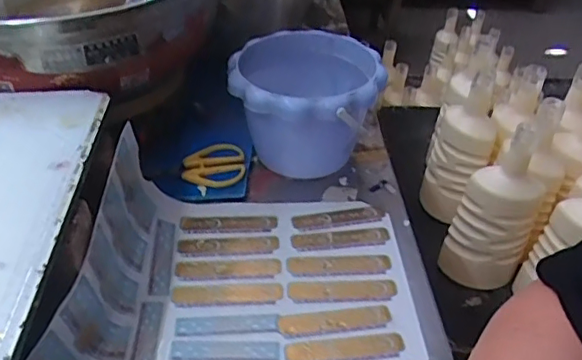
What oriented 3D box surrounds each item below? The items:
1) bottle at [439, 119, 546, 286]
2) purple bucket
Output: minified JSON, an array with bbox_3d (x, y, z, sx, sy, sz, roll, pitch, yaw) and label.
[{"bbox_3d":[0.286,0.038,0.793,0.105,0.249,0.086,21,41,19],"label":"bottle"},{"bbox_3d":[0.019,-0.076,0.618,0.145,0.120,0.149,1,40,-1],"label":"purple bucket"}]

